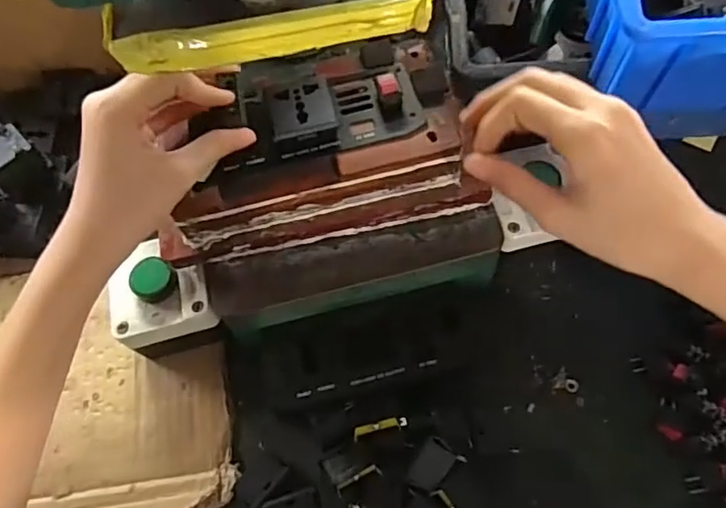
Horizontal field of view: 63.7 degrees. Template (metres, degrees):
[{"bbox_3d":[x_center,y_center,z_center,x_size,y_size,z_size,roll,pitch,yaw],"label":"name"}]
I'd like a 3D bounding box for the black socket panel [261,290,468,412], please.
[{"bbox_3d":[0.006,0.071,0.406,0.143,0.032,0.050,-16,66,-3],"label":"black socket panel"}]

